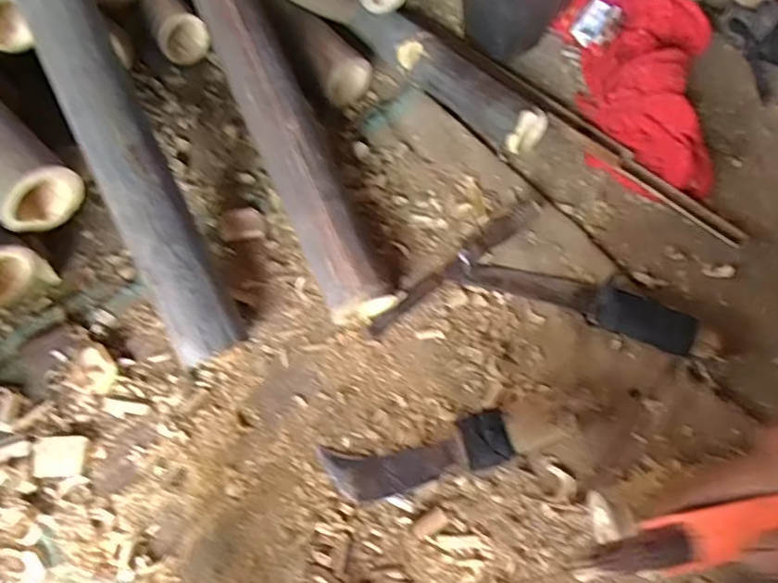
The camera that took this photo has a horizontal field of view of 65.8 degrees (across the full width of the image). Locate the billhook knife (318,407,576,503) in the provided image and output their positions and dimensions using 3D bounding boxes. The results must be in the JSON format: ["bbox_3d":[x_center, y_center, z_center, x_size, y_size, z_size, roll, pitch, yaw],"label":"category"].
[{"bbox_3d":[0.055,0.149,0.571,0.234,0.034,0.056,-16,64,5],"label":"billhook knife"}]

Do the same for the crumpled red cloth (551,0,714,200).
[{"bbox_3d":[0.326,-0.312,0.806,0.200,0.069,0.412,8,63,4],"label":"crumpled red cloth"}]

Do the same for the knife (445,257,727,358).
[{"bbox_3d":[0.207,0.007,0.648,0.274,0.030,0.045,20,65,10],"label":"knife"}]

